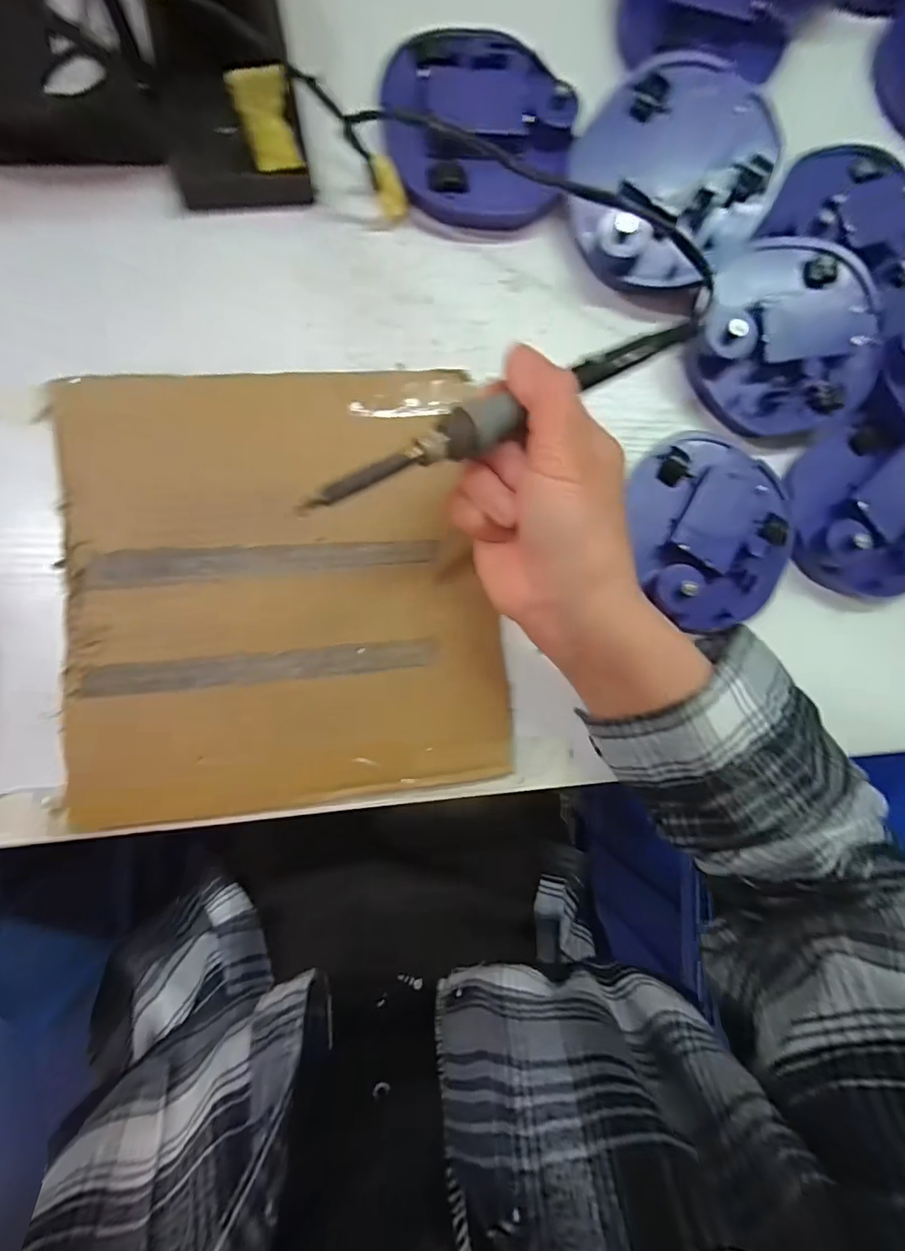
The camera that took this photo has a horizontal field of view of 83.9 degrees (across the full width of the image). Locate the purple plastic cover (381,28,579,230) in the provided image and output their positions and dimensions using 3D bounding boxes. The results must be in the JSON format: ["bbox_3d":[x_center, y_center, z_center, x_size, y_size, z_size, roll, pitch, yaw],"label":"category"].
[{"bbox_3d":[0.015,-0.283,0.286,0.103,0.028,0.098,0,87,-8],"label":"purple plastic cover"}]

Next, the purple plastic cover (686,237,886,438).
[{"bbox_3d":[0.197,-0.167,0.291,0.114,0.019,0.102,-2,87,-8],"label":"purple plastic cover"}]

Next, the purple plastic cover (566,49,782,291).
[{"bbox_3d":[0.122,-0.251,0.278,0.108,0.021,0.108,43,103,0],"label":"purple plastic cover"}]

